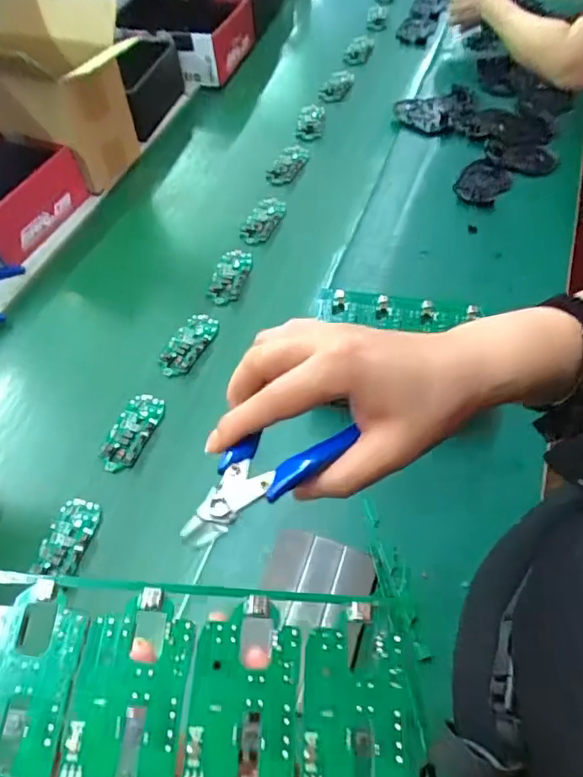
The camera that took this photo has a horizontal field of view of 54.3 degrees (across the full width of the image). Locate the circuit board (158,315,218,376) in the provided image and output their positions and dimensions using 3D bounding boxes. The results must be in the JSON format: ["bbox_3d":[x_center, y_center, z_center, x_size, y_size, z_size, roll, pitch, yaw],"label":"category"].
[{"bbox_3d":[-0.131,-0.055,0.721,0.046,0.015,0.097,22,59,16],"label":"circuit board"}]

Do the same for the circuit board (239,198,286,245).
[{"bbox_3d":[-0.043,-0.256,0.863,0.047,0.015,0.111,19,58,14],"label":"circuit board"}]

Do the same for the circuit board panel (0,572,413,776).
[{"bbox_3d":[-0.043,0.138,0.238,0.187,0.004,0.106,5,60,-4],"label":"circuit board panel"}]

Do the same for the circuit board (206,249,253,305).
[{"bbox_3d":[-0.087,-0.157,0.790,0.046,0.029,0.101,10,57,8],"label":"circuit board"}]

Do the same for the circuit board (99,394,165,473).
[{"bbox_3d":[-0.182,0.050,0.647,0.046,0.014,0.095,14,57,11],"label":"circuit board"}]

